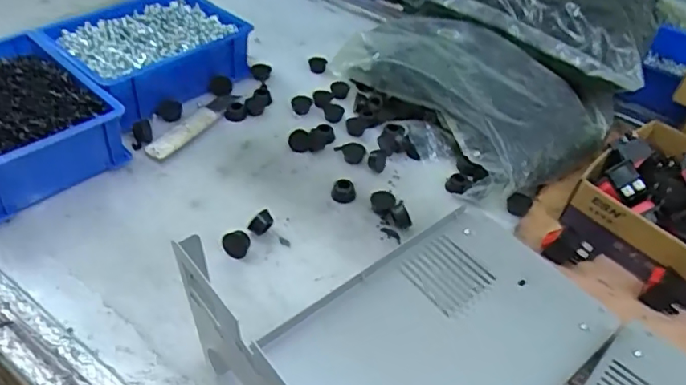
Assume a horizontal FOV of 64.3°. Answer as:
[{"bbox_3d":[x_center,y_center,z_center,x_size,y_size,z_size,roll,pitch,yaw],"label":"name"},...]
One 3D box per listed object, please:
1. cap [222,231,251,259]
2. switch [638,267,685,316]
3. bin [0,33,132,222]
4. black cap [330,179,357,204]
[{"bbox_3d":[-0.092,0.046,0.473,0.023,0.021,0.016,-7,45,-14],"label":"cap"},{"bbox_3d":[0.274,0.084,0.463,0.020,0.035,0.032,-29,54,-31],"label":"switch"},{"bbox_3d":[-0.324,-0.074,0.531,0.146,0.070,0.200,-32,56,-33],"label":"bin"},{"bbox_3d":[0.001,-0.001,0.534,0.022,0.014,0.020,3,44,-3],"label":"black cap"}]

